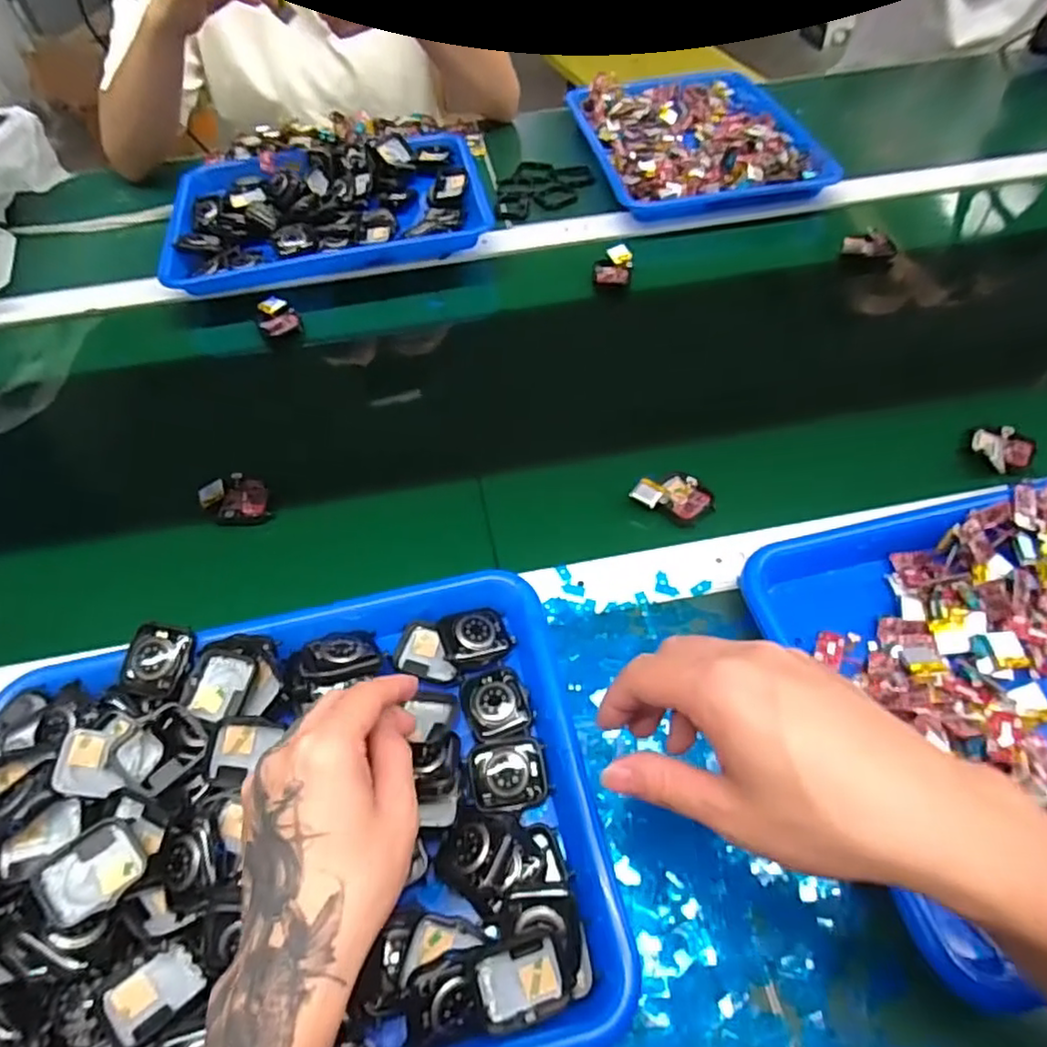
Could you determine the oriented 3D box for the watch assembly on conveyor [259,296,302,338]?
[{"bbox_3d":[-0.239,-0.202,0.633,0.037,0.017,0.041,-20,56,-11],"label":"watch assembly on conveyor"}]

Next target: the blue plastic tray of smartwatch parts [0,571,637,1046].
[{"bbox_3d":[-0.132,0.159,0.341,0.334,0.052,0.252,-12,55,-6],"label":"blue plastic tray of smartwatch parts"}]

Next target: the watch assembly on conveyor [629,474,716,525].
[{"bbox_3d":[0.113,-0.022,0.487,0.058,0.014,0.040,15,57,13],"label":"watch assembly on conveyor"}]

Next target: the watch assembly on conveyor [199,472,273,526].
[{"bbox_3d":[-0.220,-0.018,0.500,0.057,0.018,0.036,2,55,5],"label":"watch assembly on conveyor"}]

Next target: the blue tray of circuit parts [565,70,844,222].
[{"bbox_3d":[0.203,-0.472,0.794,0.254,0.051,0.311,-9,55,-4],"label":"blue tray of circuit parts"}]

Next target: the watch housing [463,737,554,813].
[{"bbox_3d":[-0.009,0.139,0.362,0.043,0.008,0.038,-8,55,-3],"label":"watch housing"}]

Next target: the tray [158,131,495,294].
[{"bbox_3d":[-0.213,-0.353,0.723,0.326,0.054,0.236,-11,55,-5],"label":"tray"}]

